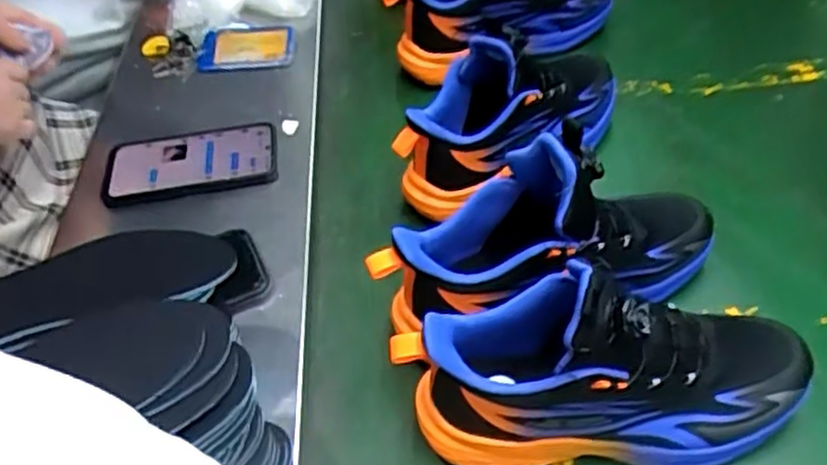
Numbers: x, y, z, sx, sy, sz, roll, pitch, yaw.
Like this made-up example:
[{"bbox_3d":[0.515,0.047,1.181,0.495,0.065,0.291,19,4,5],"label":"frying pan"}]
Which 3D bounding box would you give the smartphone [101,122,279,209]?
[{"bbox_3d":[-0.216,-0.067,0.687,0.165,0.016,0.088,-10,49,2],"label":"smartphone"}]

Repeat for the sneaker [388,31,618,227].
[{"bbox_3d":[0.094,-0.120,0.664,0.259,0.138,0.092,-32,54,-21],"label":"sneaker"}]

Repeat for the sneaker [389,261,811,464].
[{"bbox_3d":[0.129,0.084,0.463,0.263,0.147,0.094,-1,49,5],"label":"sneaker"}]

